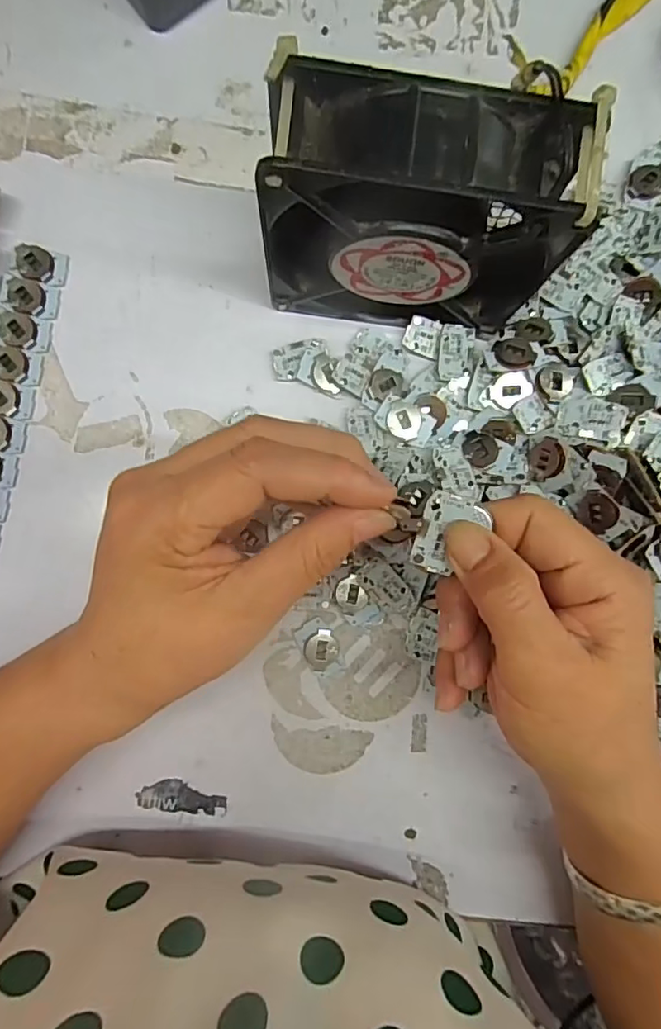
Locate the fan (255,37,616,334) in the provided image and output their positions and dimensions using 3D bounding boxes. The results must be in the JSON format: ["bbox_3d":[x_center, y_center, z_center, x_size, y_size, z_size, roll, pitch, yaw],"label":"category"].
[{"bbox_3d":[0.033,-0.122,0.238,0.124,0.114,0.043,7,88,-3],"label":"fan"}]

